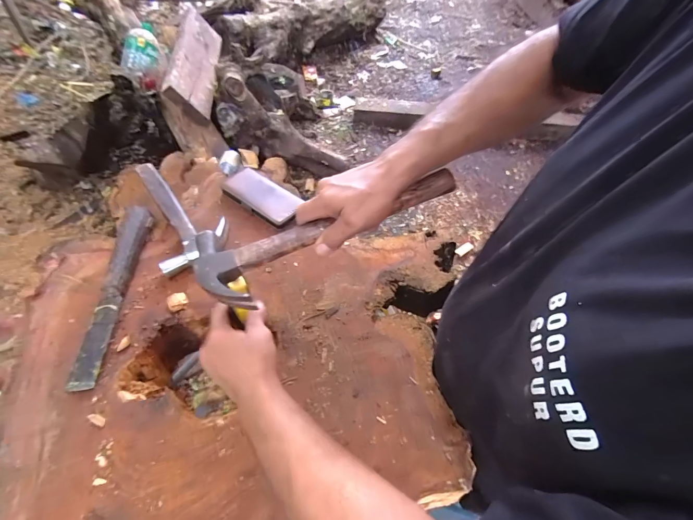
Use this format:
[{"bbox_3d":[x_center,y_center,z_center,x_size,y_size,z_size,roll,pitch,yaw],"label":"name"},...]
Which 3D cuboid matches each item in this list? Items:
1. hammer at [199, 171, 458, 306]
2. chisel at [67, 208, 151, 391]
[{"bbox_3d":[-0.017,-0.038,0.396,0.325,0.027,0.119,-20,58,-6],"label":"hammer"},{"bbox_3d":[-0.363,0.039,0.506,0.046,0.036,0.305,0,54,-6],"label":"chisel"}]

